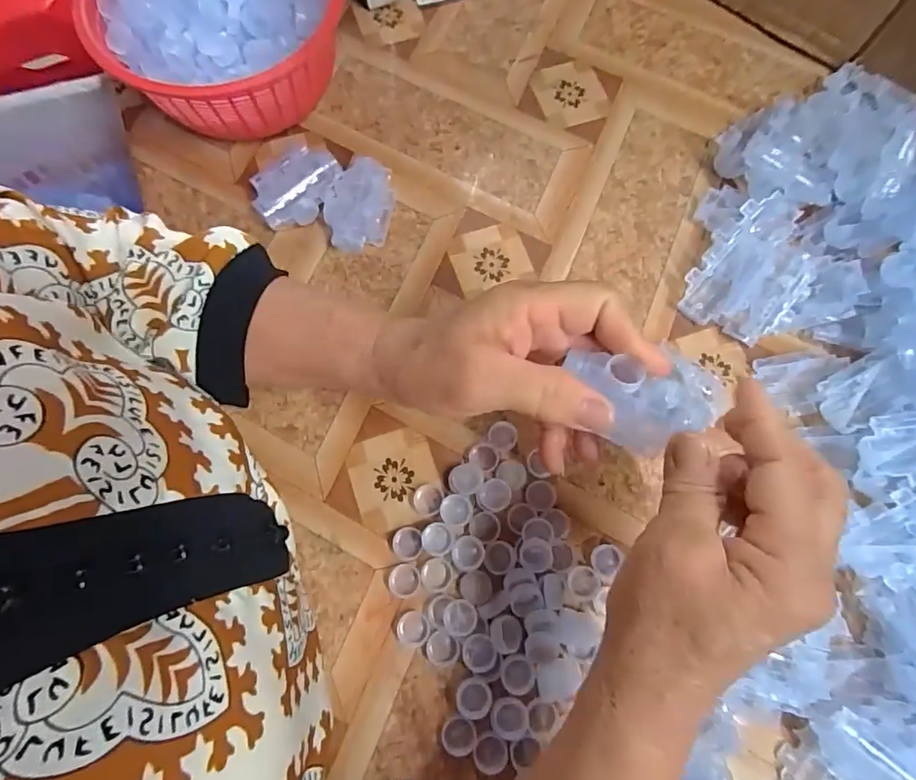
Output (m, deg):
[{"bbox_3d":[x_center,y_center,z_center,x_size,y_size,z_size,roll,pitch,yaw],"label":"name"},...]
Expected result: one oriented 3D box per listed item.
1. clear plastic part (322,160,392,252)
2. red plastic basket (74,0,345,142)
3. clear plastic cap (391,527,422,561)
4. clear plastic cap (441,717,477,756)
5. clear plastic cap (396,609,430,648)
[{"bbox_3d":[-0.077,-0.137,0.380,0.046,0.033,0.063,10,75,3],"label":"clear plastic part"},{"bbox_3d":[-0.179,-0.273,0.392,0.166,0.082,0.175,0,75,0],"label":"red plastic basket"},{"bbox_3d":[-0.034,0.101,0.328,0.020,0.005,0.020,-4,75,-1],"label":"clear plastic cap"},{"bbox_3d":[0.001,0.206,0.299,0.020,0.007,0.019,0,75,0],"label":"clear plastic cap"},{"bbox_3d":[-0.028,0.149,0.314,0.020,0.006,0.021,0,75,0],"label":"clear plastic cap"}]

